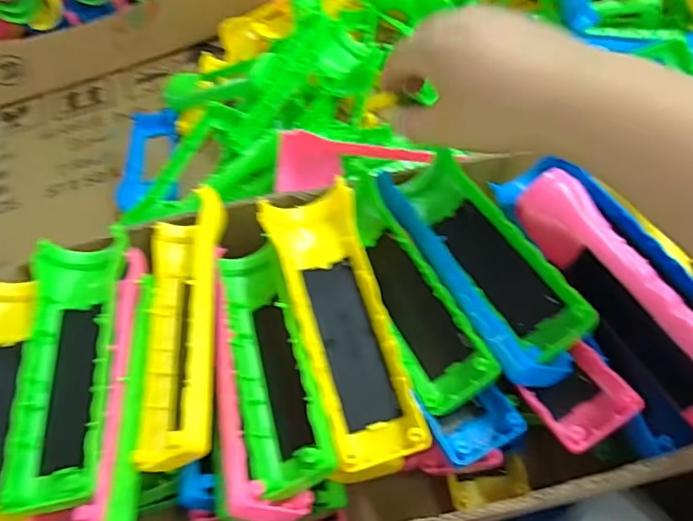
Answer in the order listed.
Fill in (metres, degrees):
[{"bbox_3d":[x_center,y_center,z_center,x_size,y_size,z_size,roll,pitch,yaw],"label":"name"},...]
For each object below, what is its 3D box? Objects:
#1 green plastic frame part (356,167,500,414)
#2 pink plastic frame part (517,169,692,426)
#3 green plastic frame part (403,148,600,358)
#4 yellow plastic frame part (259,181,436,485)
[{"bbox_3d":[0.031,0.010,0.298,0.043,0.022,0.152,-39,57,19],"label":"green plastic frame part"},{"bbox_3d":[0.148,0.018,0.280,0.032,0.029,0.153,-25,64,-15],"label":"pink plastic frame part"},{"bbox_3d":[0.078,-0.007,0.303,0.040,0.022,0.147,-40,48,11],"label":"green plastic frame part"},{"bbox_3d":[-0.003,0.030,0.276,0.047,0.020,0.151,-15,65,-7],"label":"yellow plastic frame part"}]

